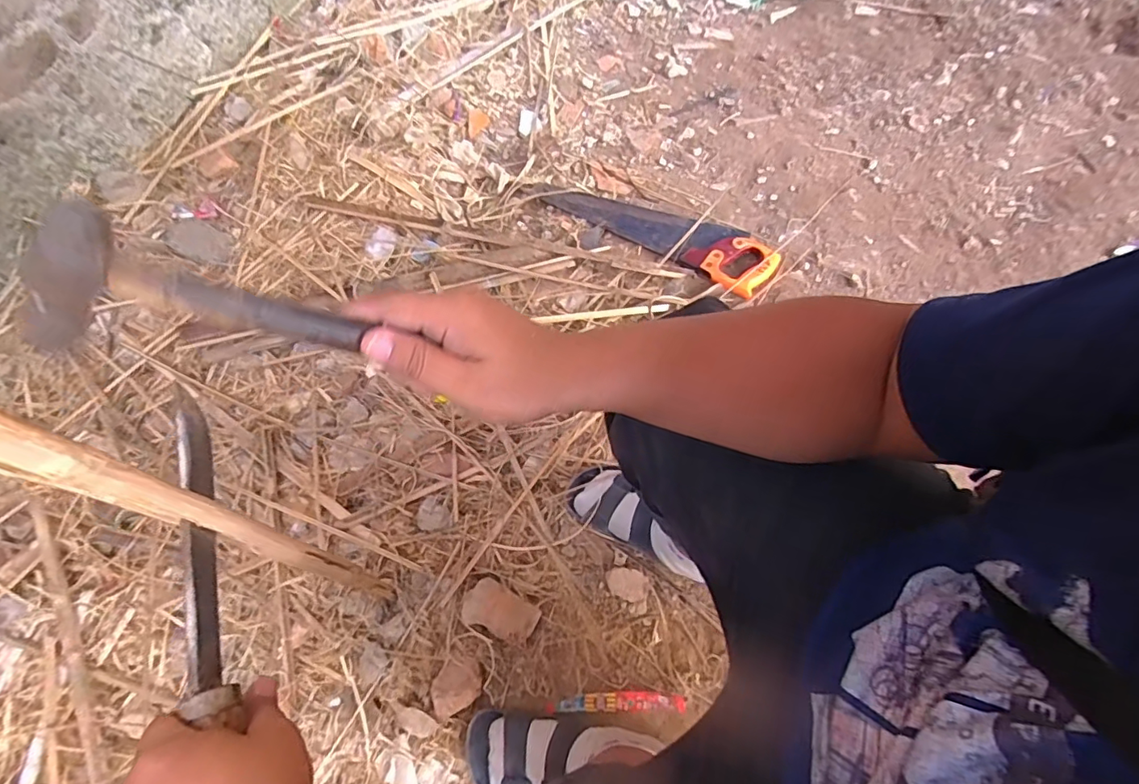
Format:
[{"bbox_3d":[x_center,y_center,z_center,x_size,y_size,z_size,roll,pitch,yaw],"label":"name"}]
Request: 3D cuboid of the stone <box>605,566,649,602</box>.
[{"bbox_3d":[0.083,0.276,0.741,0.060,0.008,0.042,17,66,14],"label":"stone"}]

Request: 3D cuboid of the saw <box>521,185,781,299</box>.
[{"bbox_3d":[0.159,-0.343,1.020,0.517,0.032,0.143,29,70,19],"label":"saw"}]

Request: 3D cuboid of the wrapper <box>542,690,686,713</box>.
[{"bbox_3d":[0.063,0.417,0.691,0.180,0.014,0.024,-3,63,4],"label":"wrapper"}]

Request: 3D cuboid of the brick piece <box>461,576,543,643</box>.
[{"bbox_3d":[-0.095,0.304,0.714,0.104,0.033,0.061,18,67,15],"label":"brick piece"}]

